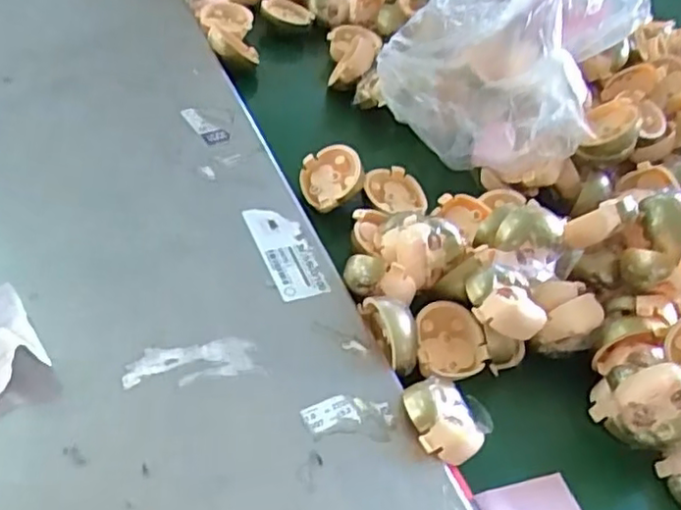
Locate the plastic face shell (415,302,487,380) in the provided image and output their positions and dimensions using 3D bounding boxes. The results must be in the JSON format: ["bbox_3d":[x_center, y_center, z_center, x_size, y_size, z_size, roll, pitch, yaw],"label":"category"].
[{"bbox_3d":[0.063,0.053,0.399,0.048,0.022,0.045,-1,64,-21],"label":"plastic face shell"}]

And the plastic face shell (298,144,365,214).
[{"bbox_3d":[-0.007,-0.056,0.480,0.047,0.016,0.049,-42,53,3],"label":"plastic face shell"}]

